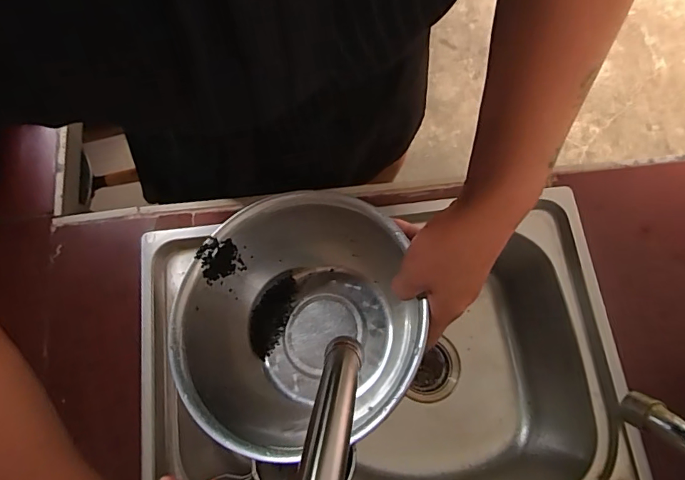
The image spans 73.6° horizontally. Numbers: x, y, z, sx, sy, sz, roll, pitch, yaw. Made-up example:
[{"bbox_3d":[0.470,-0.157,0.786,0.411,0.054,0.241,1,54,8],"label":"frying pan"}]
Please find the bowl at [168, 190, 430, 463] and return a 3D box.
[{"bbox_3d":[-0.047,0.074,0.438,0.215,0.111,0.206,0,74,-1],"label":"bowl"}]

